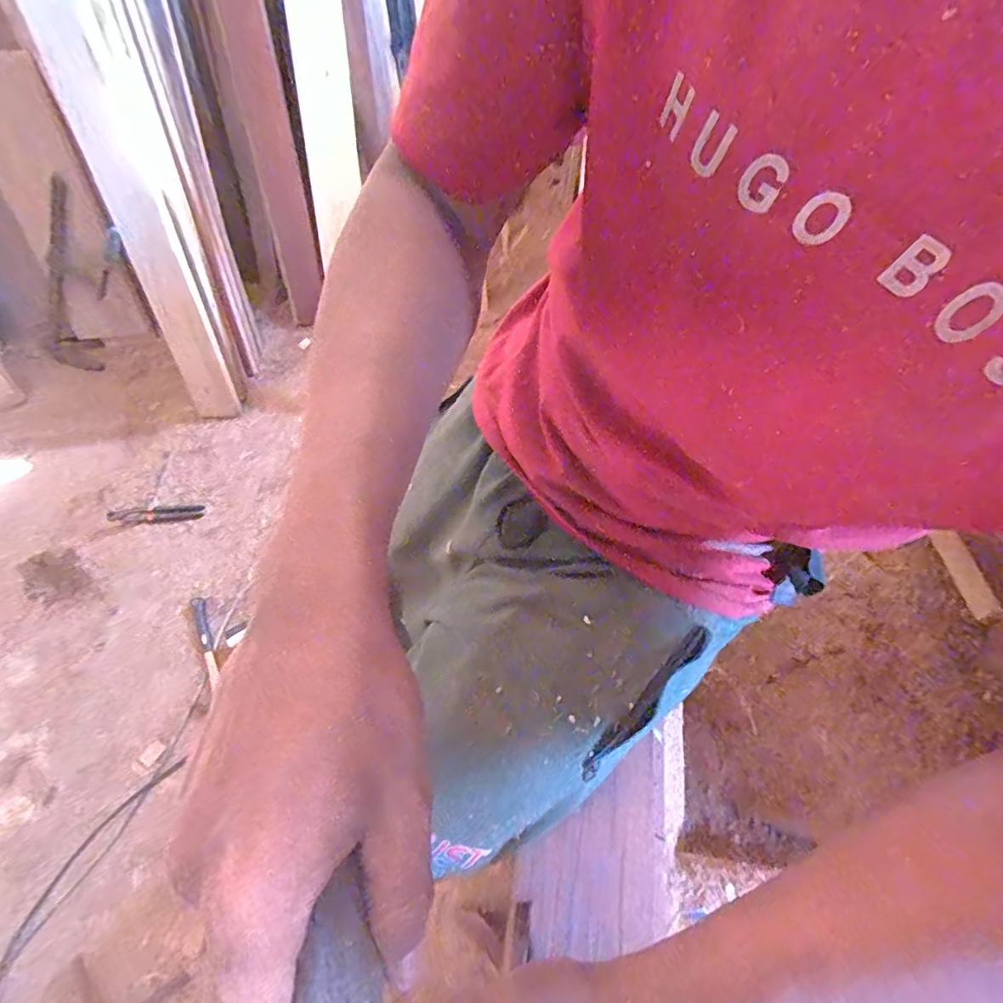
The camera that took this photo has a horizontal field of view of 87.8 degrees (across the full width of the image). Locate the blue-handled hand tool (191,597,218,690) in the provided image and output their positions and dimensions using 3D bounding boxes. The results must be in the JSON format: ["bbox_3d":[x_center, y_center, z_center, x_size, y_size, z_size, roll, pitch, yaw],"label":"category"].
[{"bbox_3d":[-0.687,0.323,1.214,0.030,0.025,0.212,-22,66,-11],"label":"blue-handled hand tool"}]

